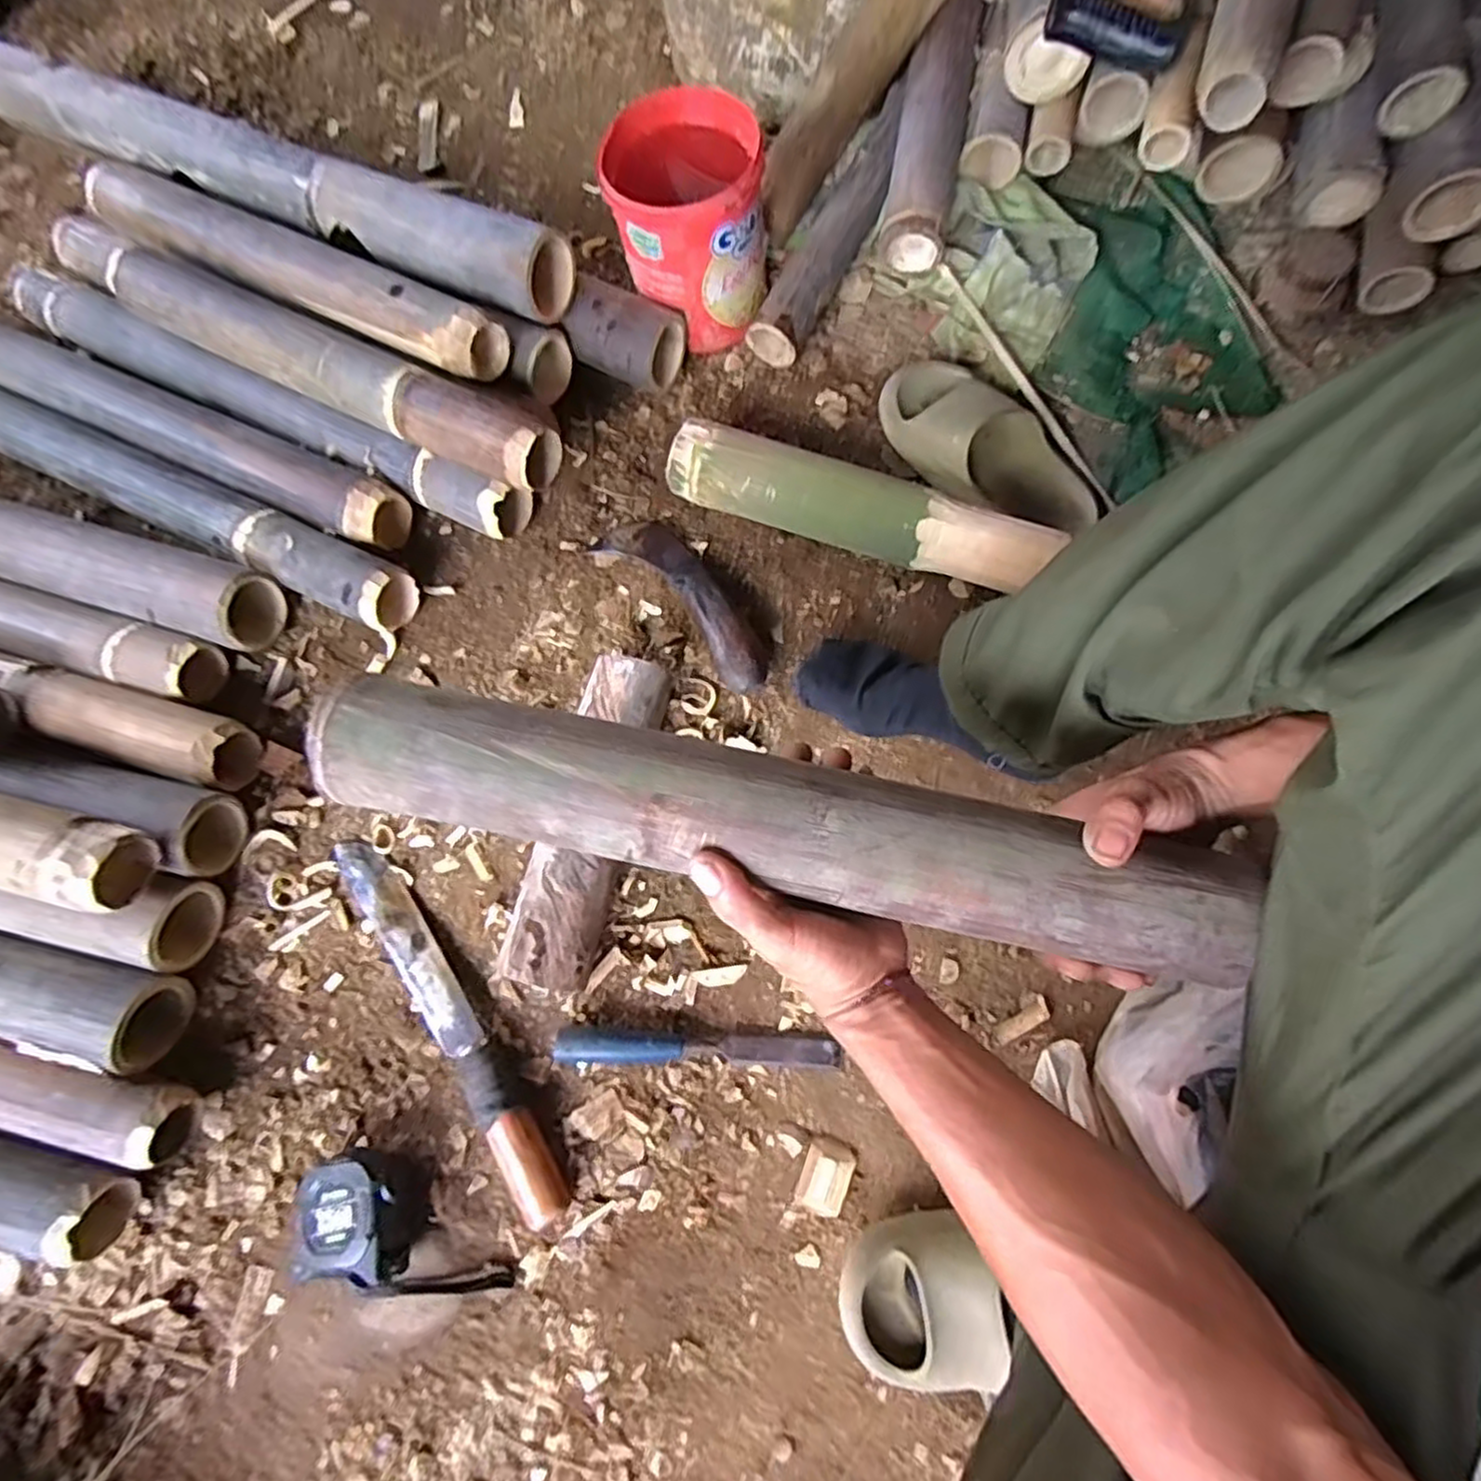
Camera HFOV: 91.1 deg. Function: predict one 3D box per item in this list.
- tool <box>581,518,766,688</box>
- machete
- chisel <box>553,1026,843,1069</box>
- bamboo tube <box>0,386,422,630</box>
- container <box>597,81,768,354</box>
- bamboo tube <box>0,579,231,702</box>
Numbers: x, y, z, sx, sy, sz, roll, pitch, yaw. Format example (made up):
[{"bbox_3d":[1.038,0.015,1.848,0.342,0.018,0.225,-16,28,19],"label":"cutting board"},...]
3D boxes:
[{"bbox_3d":[-0.046,-0.135,0.670,0.065,0.039,0.218,-41,79,-8],"label":"tool"},{"bbox_3d":[-0.240,0.223,0.587,0.039,0.033,0.343,-36,78,-7],"label":"machete"},{"bbox_3d":[-0.032,0.247,0.580,0.226,0.026,0.024,2,76,2],"label":"chisel"},{"bbox_3d":[-0.580,-0.247,0.698,0.601,0.062,0.065,24,78,8],"label":"bamboo tube"},{"bbox_3d":[-0.050,-0.486,0.695,0.140,0.156,0.145,-8,75,0],"label":"container"},{"bbox_3d":[-0.705,-0.124,0.674,0.491,0.053,0.062,16,77,6],"label":"bamboo tube"}]

